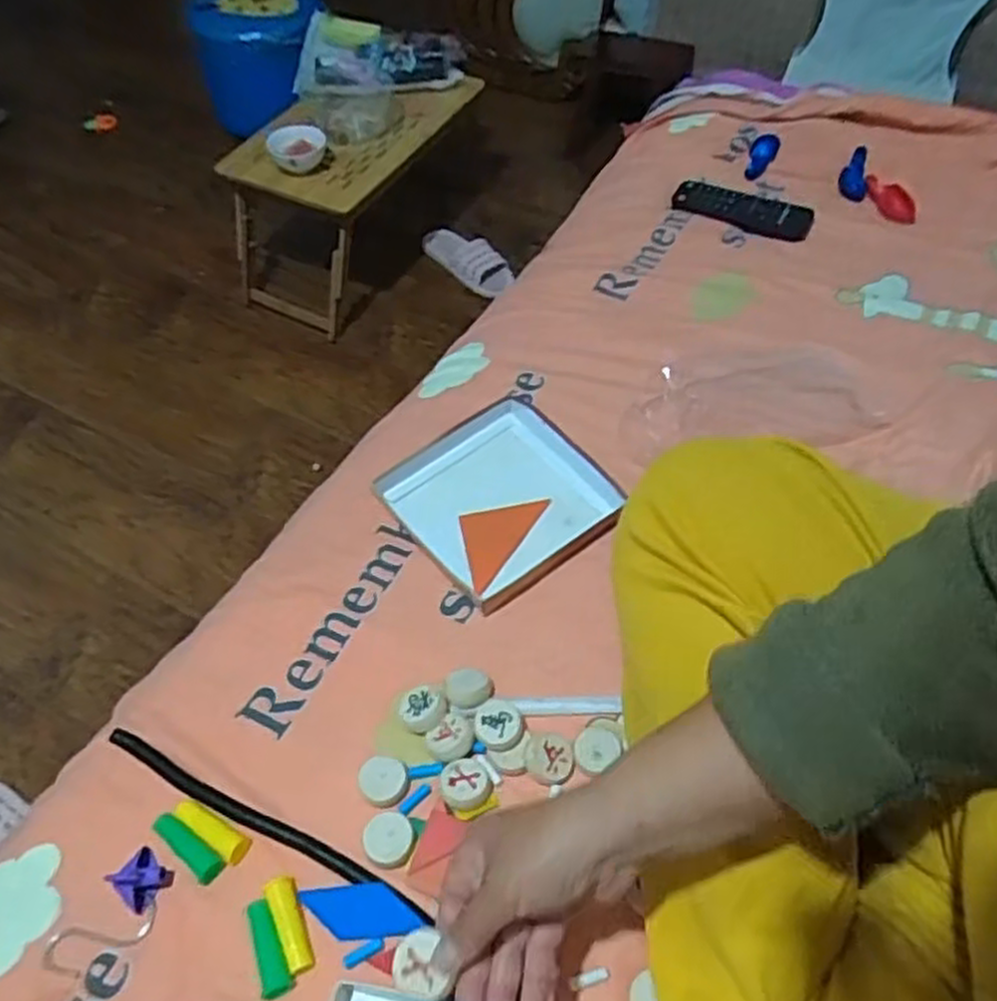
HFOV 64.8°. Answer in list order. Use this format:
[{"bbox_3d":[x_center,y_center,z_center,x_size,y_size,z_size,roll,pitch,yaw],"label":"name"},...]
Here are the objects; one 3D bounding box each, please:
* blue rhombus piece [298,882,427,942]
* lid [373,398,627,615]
[{"bbox_3d":[-0.090,0.268,0.514,0.079,0.010,0.031,-4,51,-1],"label":"blue rhombus piece"},{"bbox_3d":[0.004,-0.005,0.708,0.168,0.019,0.173,-33,57,-22],"label":"lid"}]

